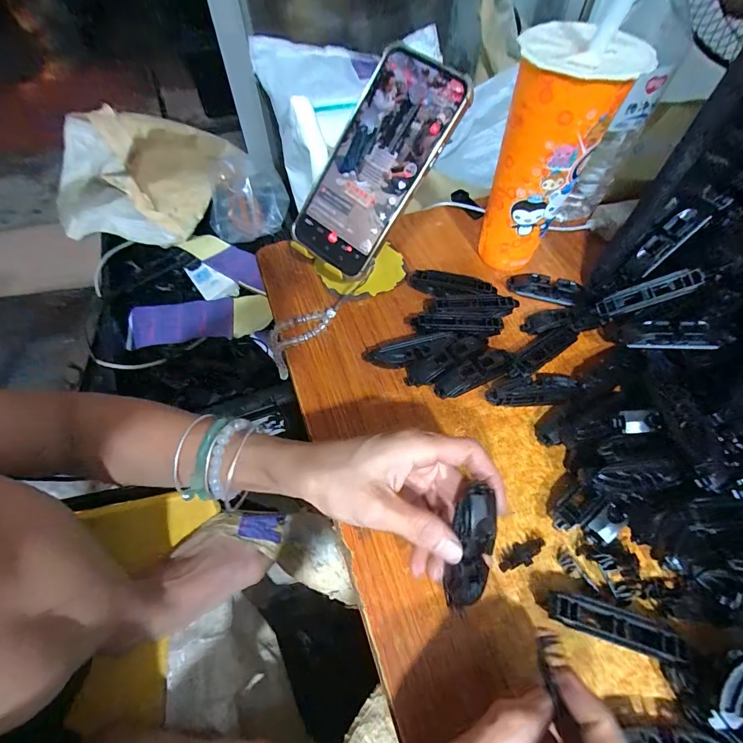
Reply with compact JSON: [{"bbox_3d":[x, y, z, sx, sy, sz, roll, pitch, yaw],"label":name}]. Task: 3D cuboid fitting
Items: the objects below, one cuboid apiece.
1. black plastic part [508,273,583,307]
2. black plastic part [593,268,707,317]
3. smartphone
[{"bbox_3d":[0.172,-0.083,0.373,0.069,0.013,0.022,13,60,7],"label":"black plastic part"},{"bbox_3d":[0.237,-0.066,0.323,0.074,0.010,0.018,-19,52,33],"label":"black plastic part"},{"bbox_3d":[0.002,-0.169,0.309,0.084,0.009,0.171,39,107,15],"label":"smartphone"}]

